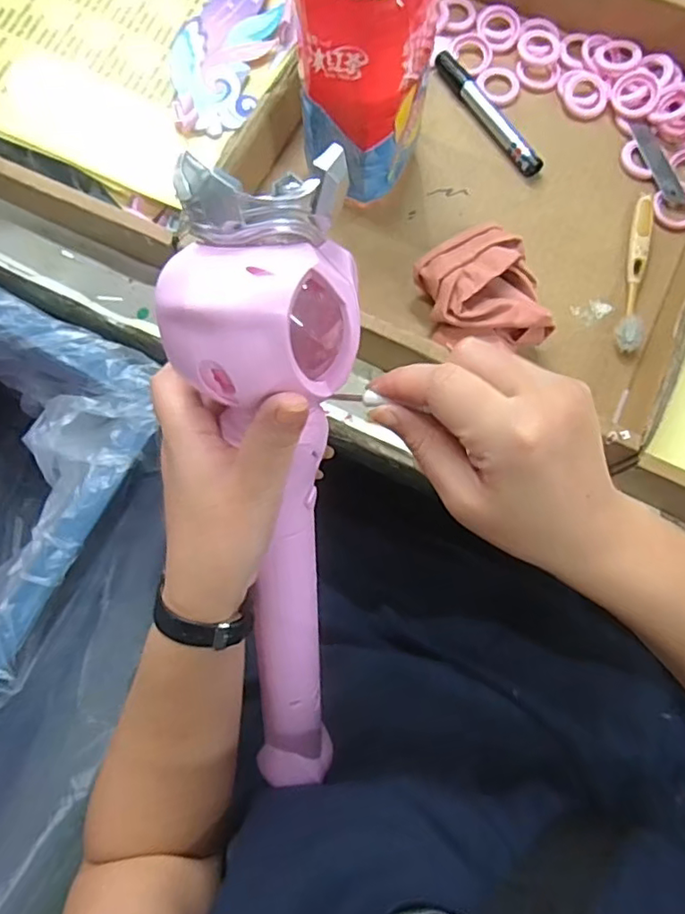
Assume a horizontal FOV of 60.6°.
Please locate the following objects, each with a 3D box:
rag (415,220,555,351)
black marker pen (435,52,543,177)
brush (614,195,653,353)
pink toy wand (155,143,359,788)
[{"bbox_3d":[0.103,-0.118,0.433,0.083,0.045,0.108,-14,77,-3],"label":"rag"},{"bbox_3d":[0.122,-0.291,0.494,0.017,0.013,0.136,-31,78,-7],"label":"black marker pen"},{"bbox_3d":[0.228,-0.143,0.452,0.020,0.009,0.134,14,77,4],"label":"brush"},{"bbox_3d":[-0.028,0.041,0.304,0.075,0.058,0.346,-3,120,0],"label":"pink toy wand"}]

